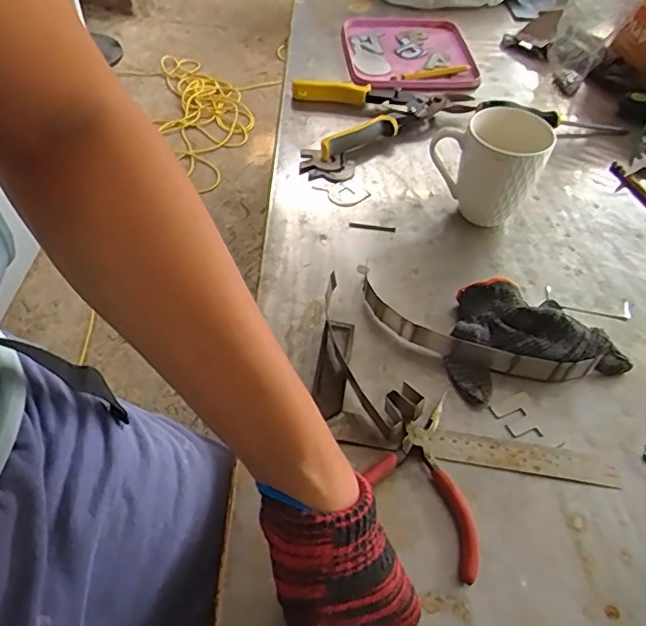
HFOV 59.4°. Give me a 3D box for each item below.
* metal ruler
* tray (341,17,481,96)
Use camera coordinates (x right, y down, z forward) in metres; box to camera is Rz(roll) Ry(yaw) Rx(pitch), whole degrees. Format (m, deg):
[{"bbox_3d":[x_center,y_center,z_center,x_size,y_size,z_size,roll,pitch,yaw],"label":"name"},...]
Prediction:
[{"bbox_3d":[0.157,0.114,0.446,0.148,0.009,0.026,9,57,3],"label":"metal ruler"},{"bbox_3d":[0.128,-0.390,0.851,0.189,0.021,0.243,-2,51,-6],"label":"tray"}]

